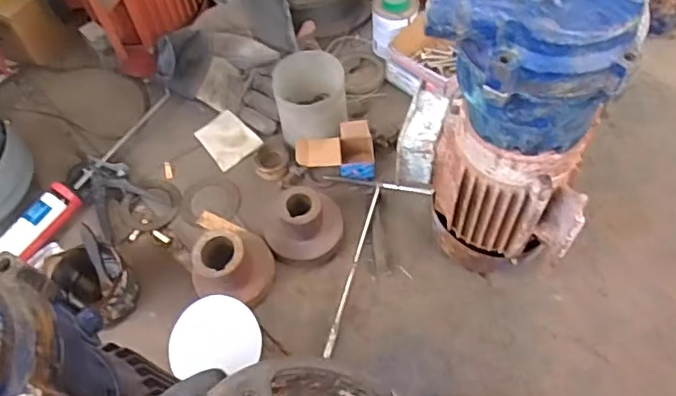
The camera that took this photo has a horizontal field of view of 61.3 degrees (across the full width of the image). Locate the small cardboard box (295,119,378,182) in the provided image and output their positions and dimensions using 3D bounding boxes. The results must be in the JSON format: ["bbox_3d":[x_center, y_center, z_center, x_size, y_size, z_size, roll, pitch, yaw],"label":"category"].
[{"bbox_3d":[-0.004,-0.070,0.925,0.124,0.074,0.078,-6,58,1],"label":"small cardboard box"}]

